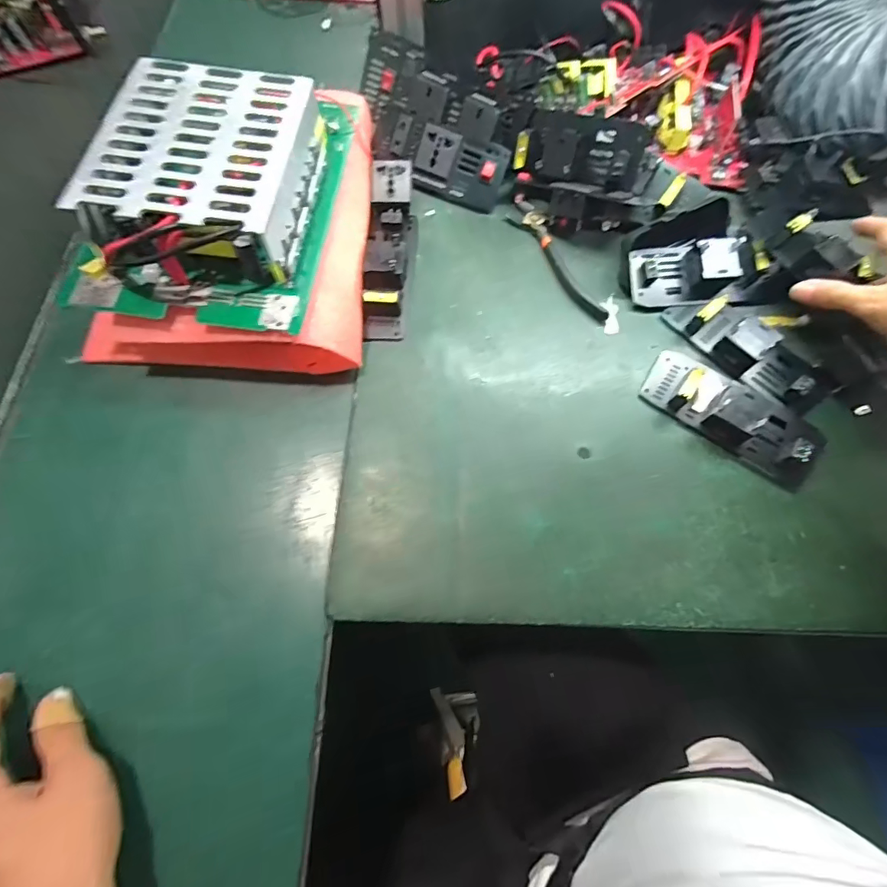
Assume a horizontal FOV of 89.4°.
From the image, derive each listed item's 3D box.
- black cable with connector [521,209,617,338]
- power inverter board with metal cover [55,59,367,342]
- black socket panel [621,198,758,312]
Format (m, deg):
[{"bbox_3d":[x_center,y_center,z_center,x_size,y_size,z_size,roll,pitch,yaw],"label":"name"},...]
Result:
[{"bbox_3d":[0.119,-0.165,0.425,0.030,0.007,0.149,-28,73,-10],"label":"black cable with connector"},{"bbox_3d":[-0.181,-0.209,0.353,0.175,0.060,0.233,7,69,1],"label":"power inverter board with metal cover"},{"bbox_3d":[0.224,-0.170,0.407,0.117,0.038,0.073,-20,71,-7],"label":"black socket panel"}]

